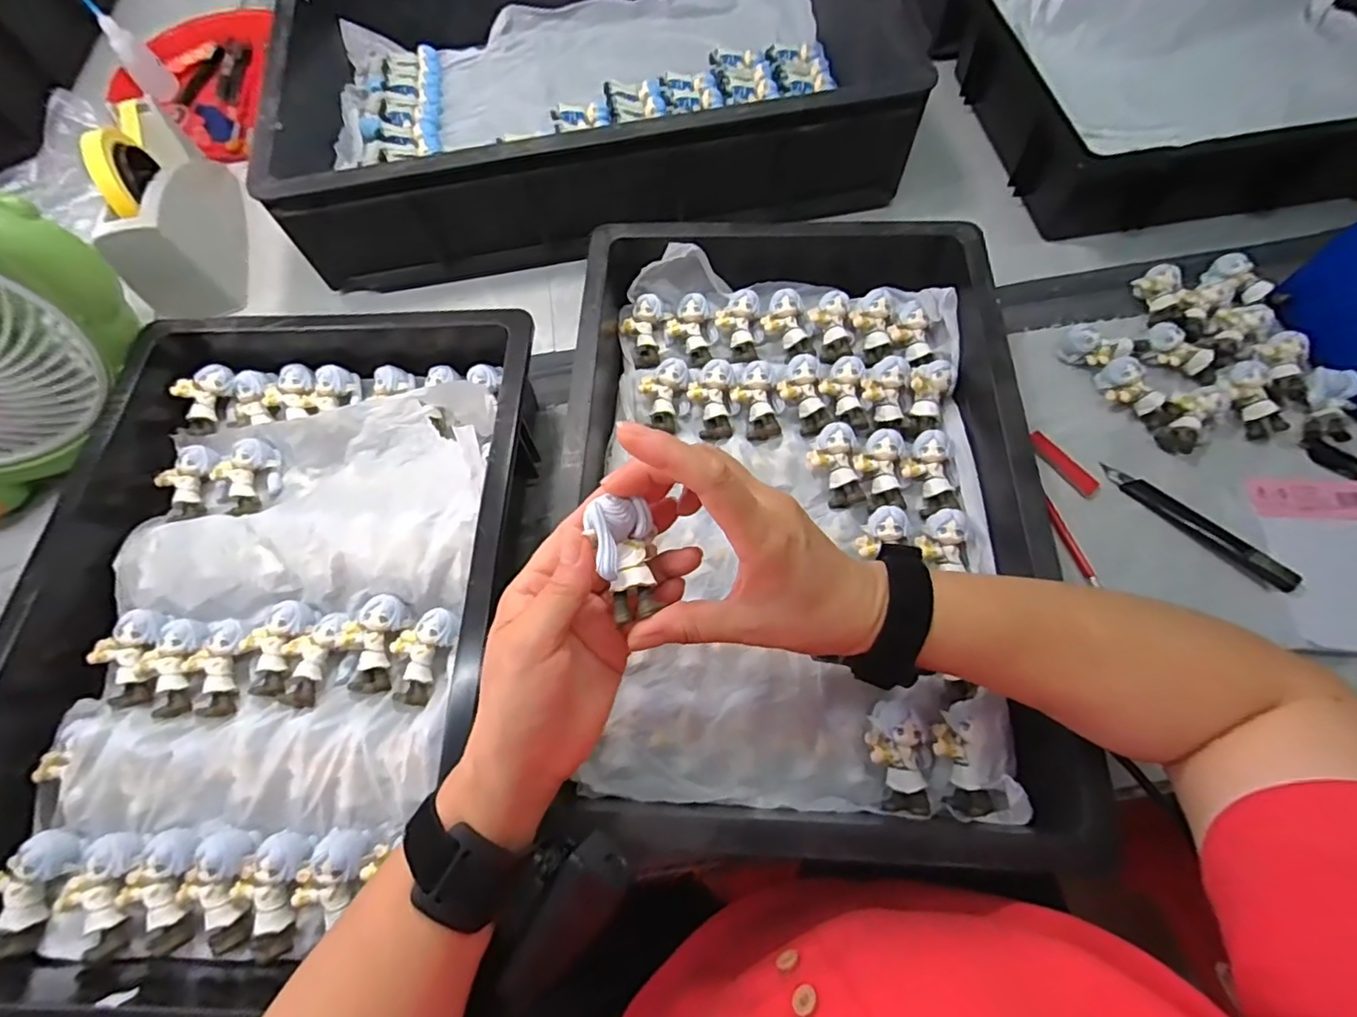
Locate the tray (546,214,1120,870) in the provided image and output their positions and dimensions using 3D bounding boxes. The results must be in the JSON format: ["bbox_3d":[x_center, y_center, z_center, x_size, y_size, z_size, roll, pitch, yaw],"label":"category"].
[{"bbox_3d":[0.083,-0.017,0.422,0.301,0.077,0.453,0,66,3],"label":"tray"}]

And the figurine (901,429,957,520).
[{"bbox_3d":[0.189,-0.028,0.441,0.034,0.021,0.063,-5,83,1],"label":"figurine"}]

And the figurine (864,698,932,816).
[{"bbox_3d":[0.136,0.153,0.362,0.037,0.025,0.063,-6,80,0],"label":"figurine"}]

